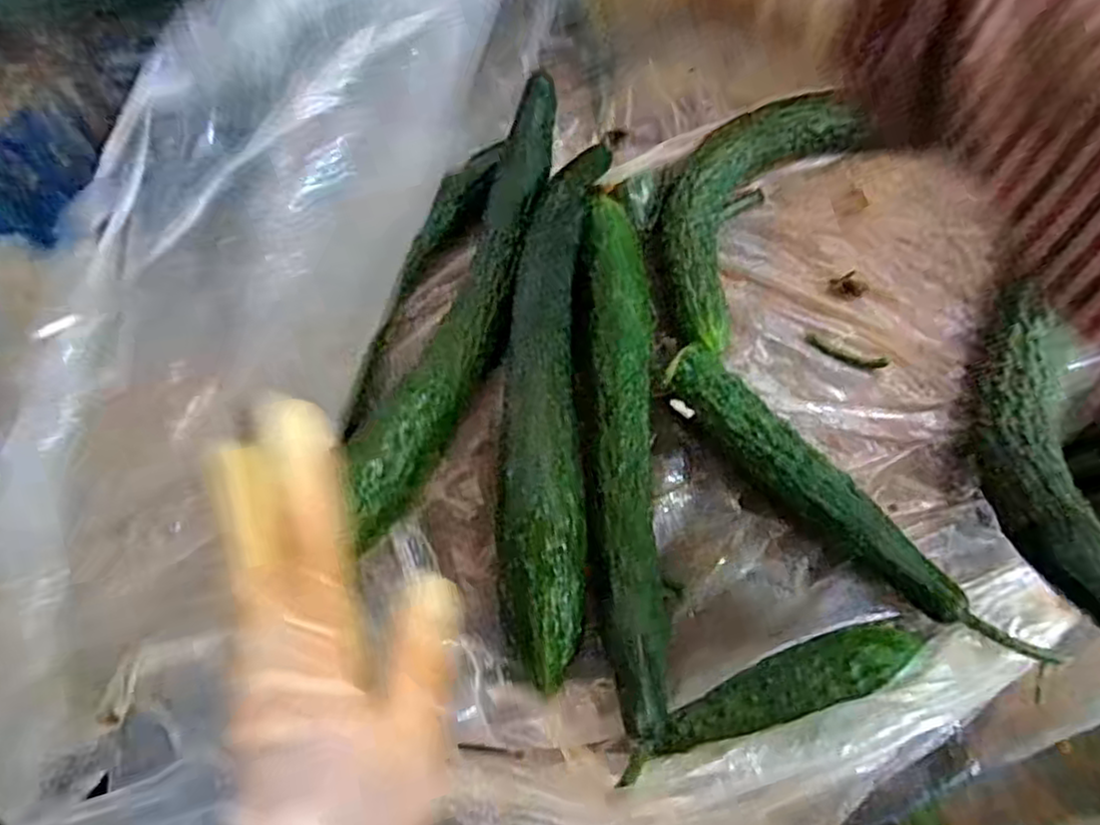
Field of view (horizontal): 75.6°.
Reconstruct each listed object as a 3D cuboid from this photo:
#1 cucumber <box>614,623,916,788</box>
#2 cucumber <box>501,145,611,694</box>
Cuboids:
[{"bbox_3d":[0.095,0.116,0.295,0.139,0.026,0.026,-19,70,-5],"label":"cucumber"},{"bbox_3d":[0.002,-0.013,0.351,0.042,0.031,0.270,4,70,3],"label":"cucumber"}]

